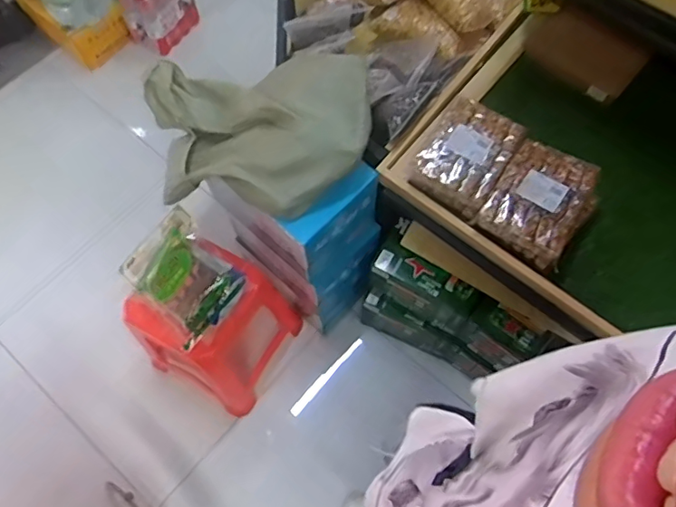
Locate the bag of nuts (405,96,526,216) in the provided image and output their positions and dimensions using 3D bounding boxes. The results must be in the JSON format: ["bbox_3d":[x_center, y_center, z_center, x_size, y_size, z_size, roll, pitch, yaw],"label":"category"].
[{"bbox_3d":[0.262,-0.204,1.090,0.166,0.086,0.195,34,70,15],"label":"bag of nuts"}]

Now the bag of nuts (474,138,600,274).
[{"bbox_3d":[0.397,-0.097,1.058,0.185,0.099,0.188,34,70,15],"label":"bag of nuts"}]

